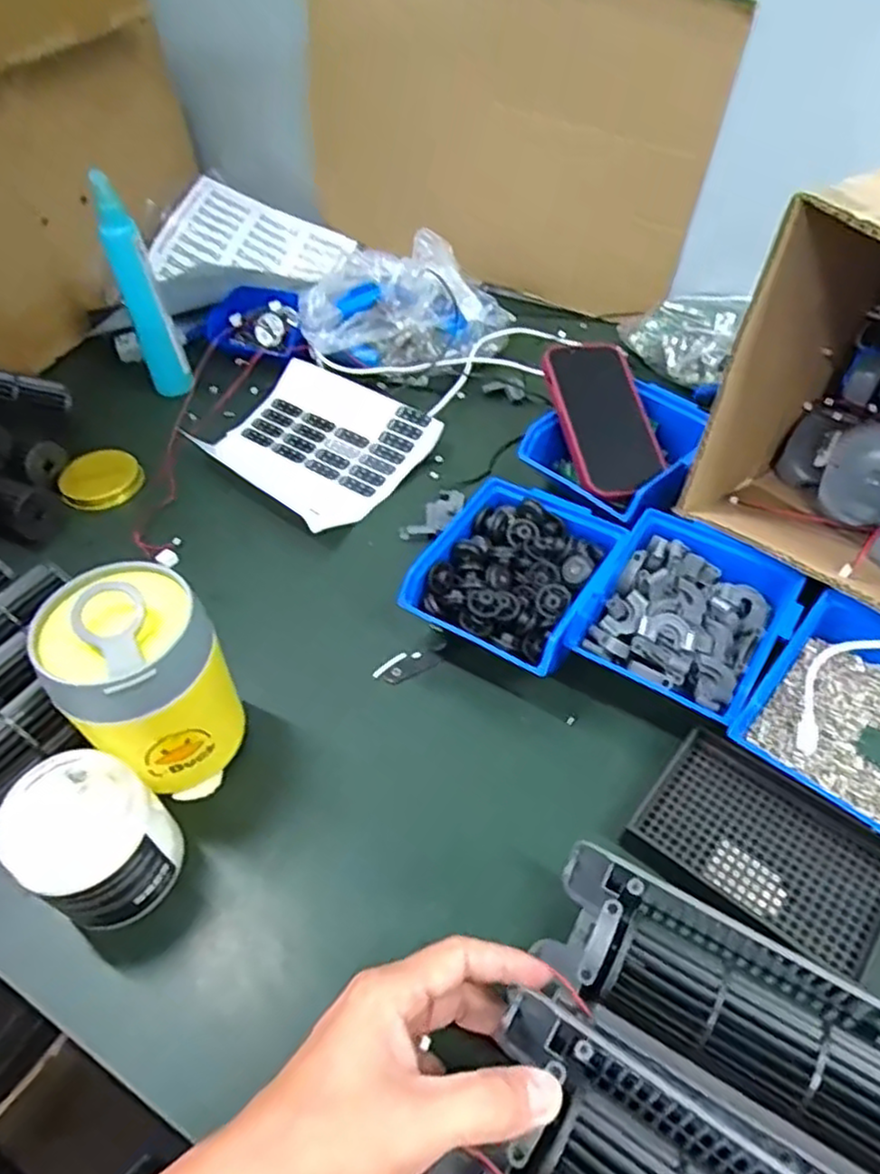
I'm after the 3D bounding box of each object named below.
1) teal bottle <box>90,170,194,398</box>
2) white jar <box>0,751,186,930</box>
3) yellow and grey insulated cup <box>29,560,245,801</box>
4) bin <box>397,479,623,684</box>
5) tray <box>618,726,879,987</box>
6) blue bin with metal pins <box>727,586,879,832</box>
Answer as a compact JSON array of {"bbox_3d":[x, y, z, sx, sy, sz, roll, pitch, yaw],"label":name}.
[{"bbox_3d":[-0.291,-0.284,0.704,0.042,0.205,0.043,-18,51,-12],"label":"teal bottle"},{"bbox_3d":[-0.194,0.145,0.409,0.074,0.081,0.071,-1,49,2],"label":"white jar"},{"bbox_3d":[-0.174,0.064,0.439,0.085,0.138,0.081,-1,49,2],"label":"yellow and grey insulated cup"},{"bbox_3d":[0.054,-0.002,0.524,0.117,0.060,0.135,25,55,22],"label":"bin"},{"bbox_3d":[0.186,0.150,0.412,0.132,0.010,0.094,32,58,27],"label":"tray"},{"bbox_3d":[0.259,0.078,0.433,0.133,0.052,0.122,-36,57,-25],"label":"blue bin with metal pins"}]

